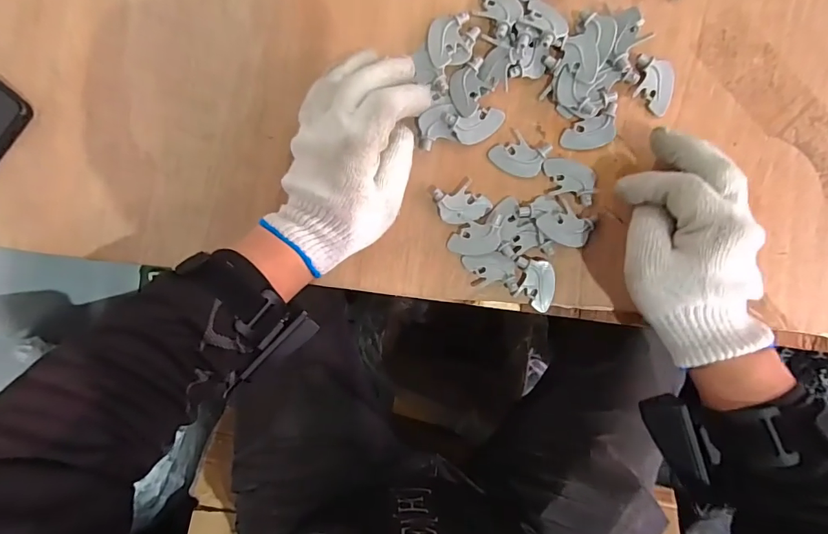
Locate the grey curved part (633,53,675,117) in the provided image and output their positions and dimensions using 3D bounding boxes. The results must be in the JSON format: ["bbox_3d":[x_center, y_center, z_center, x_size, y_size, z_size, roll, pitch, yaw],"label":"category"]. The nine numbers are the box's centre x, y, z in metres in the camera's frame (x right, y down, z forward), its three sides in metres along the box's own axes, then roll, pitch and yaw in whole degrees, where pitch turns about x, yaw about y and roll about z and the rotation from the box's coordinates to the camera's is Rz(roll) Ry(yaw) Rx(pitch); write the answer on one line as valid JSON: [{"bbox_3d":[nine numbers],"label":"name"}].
[{"bbox_3d":[0.195,-0.147,0.358,0.030,0.008,0.046,4,92,4],"label":"grey curved part"}]

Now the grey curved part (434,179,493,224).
[{"bbox_3d":[0.041,-0.053,0.371,0.042,0.007,0.032,-19,90,4],"label":"grey curved part"}]

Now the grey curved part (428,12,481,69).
[{"bbox_3d":[0.032,-0.187,0.366,0.040,0.008,0.044,3,92,4],"label":"grey curved part"}]

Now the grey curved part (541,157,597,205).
[{"bbox_3d":[0.128,-0.072,0.364,0.045,0.011,0.031,21,93,3],"label":"grey curved part"}]

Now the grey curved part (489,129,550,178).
[{"bbox_3d":[0.087,-0.094,0.367,0.044,0.008,0.033,24,93,3],"label":"grey curved part"}]

